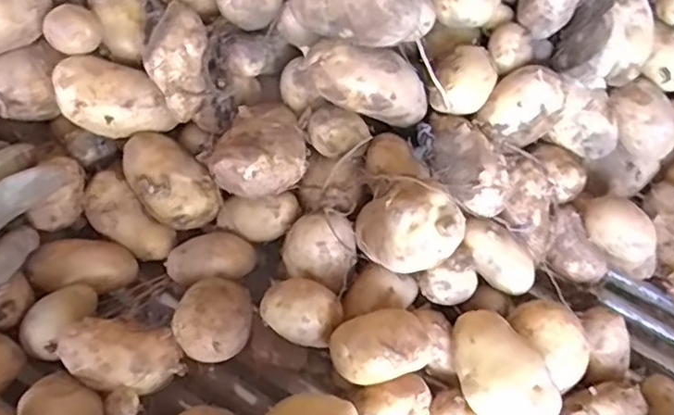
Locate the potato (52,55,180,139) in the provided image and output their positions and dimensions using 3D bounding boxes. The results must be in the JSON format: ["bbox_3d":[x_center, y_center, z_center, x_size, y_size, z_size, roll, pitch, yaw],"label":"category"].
[{"bbox_3d":[-0.184,-0.091,0.519,0.088,0.048,0.047,4,55,1],"label":"potato"}]

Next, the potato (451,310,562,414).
[{"bbox_3d":[0.119,0.123,0.455,0.052,0.042,0.091,-32,62,-21],"label":"potato"}]

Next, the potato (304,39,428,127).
[{"bbox_3d":[0.029,-0.097,0.492,0.106,0.043,0.041,19,52,-23],"label":"potato"}]

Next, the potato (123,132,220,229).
[{"bbox_3d":[-0.143,-0.024,0.519,0.056,0.048,0.083,-34,62,-22],"label":"potato"}]

